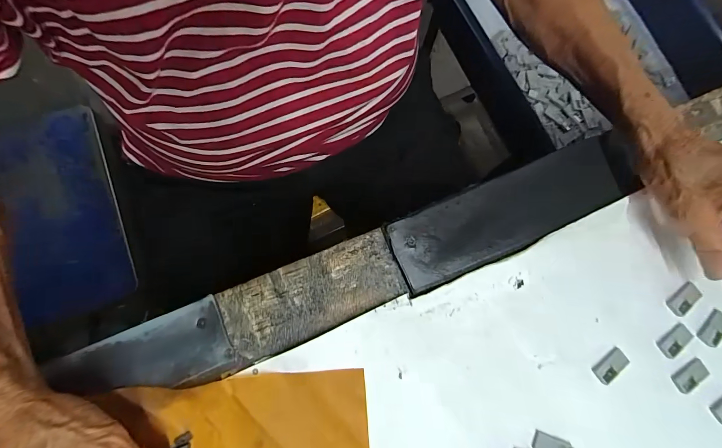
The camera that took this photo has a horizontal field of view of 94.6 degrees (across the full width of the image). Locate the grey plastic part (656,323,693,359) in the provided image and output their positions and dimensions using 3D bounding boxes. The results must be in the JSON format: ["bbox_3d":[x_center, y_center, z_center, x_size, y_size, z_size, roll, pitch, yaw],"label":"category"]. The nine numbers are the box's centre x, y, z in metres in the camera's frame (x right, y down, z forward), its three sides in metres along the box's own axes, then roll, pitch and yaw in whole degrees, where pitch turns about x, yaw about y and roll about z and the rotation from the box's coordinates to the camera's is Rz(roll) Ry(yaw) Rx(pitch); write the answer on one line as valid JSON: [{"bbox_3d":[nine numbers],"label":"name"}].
[{"bbox_3d":[0.246,0.091,0.260,0.029,0.004,0.015,-34,82,-7],"label":"grey plastic part"}]

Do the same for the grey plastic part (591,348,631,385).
[{"bbox_3d":[0.191,0.109,0.255,0.027,0.006,0.014,-34,82,-7],"label":"grey plastic part"}]

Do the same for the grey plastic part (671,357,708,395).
[{"bbox_3d":[0.254,0.117,0.255,0.030,0.004,0.014,-30,82,-6],"label":"grey plastic part"}]

